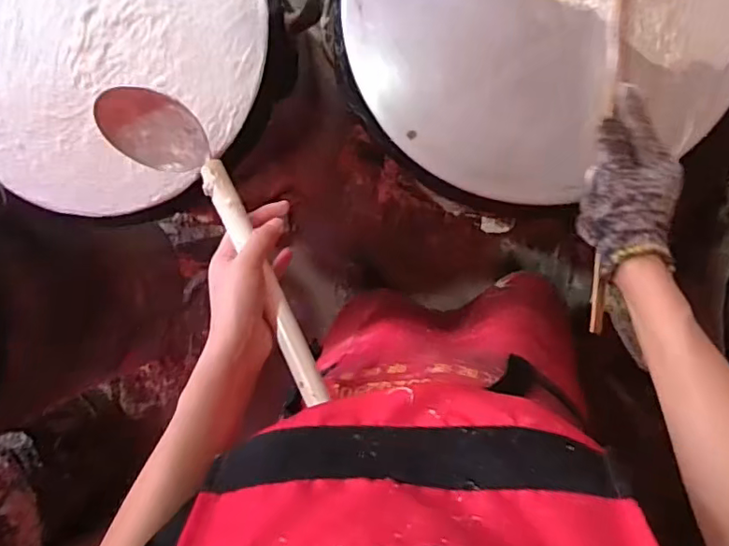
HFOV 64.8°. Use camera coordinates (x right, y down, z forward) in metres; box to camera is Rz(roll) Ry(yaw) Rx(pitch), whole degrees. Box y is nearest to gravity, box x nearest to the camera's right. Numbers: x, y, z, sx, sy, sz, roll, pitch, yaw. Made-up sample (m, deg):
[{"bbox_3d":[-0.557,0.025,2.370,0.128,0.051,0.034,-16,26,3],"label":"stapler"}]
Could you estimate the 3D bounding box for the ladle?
[{"bbox_3d":[-0.117,-0.026,0.483,0.072,0.059,0.308,-36,81,9],"label":"ladle"}]

